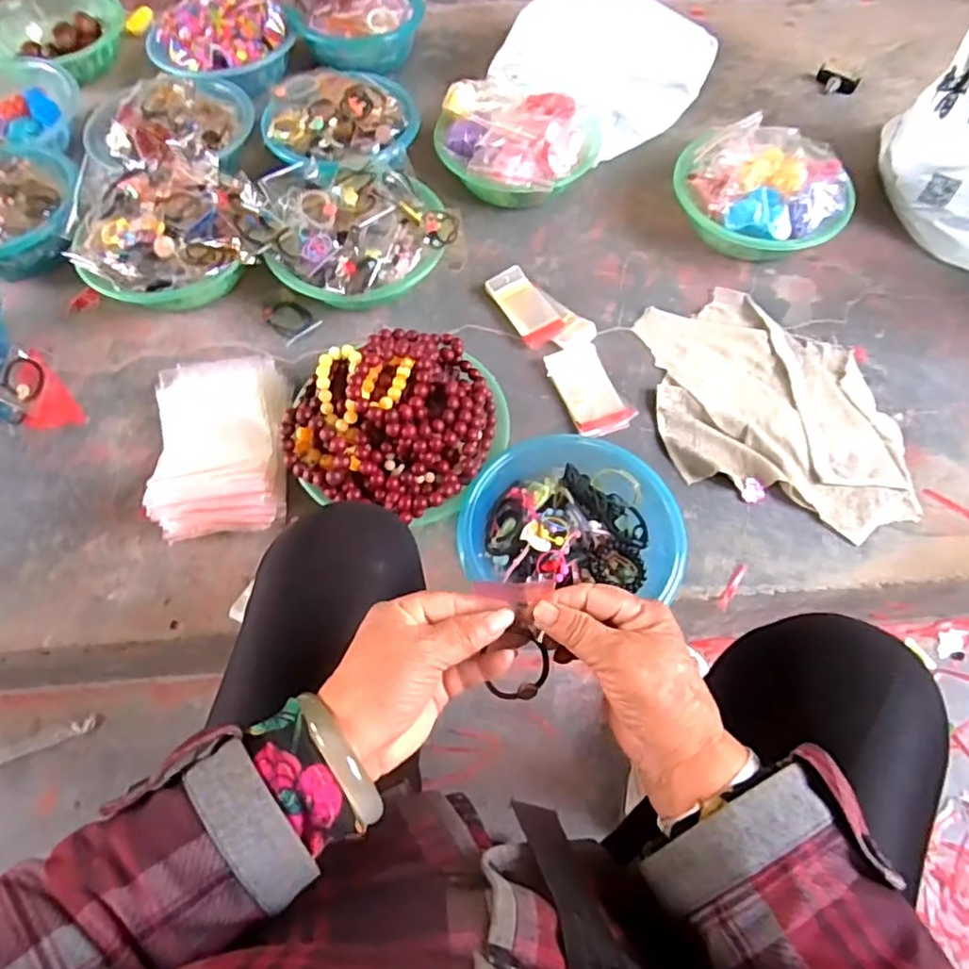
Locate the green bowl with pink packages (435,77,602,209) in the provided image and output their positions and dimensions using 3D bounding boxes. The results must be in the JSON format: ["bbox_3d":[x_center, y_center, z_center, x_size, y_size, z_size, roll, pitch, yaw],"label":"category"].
[{"bbox_3d":[0.047,-0.495,0.929,0.221,0.108,0.211,0,62,0],"label":"green bowl with pink packages"}]

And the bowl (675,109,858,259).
[{"bbox_3d":[0.391,-0.420,0.896,0.236,0.111,0.221,19,64,10],"label":"bowl"}]

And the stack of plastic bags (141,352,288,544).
[{"bbox_3d":[-0.299,-0.050,0.728,0.143,0.075,0.224,-8,63,-4],"label":"stack of plastic bags"}]

